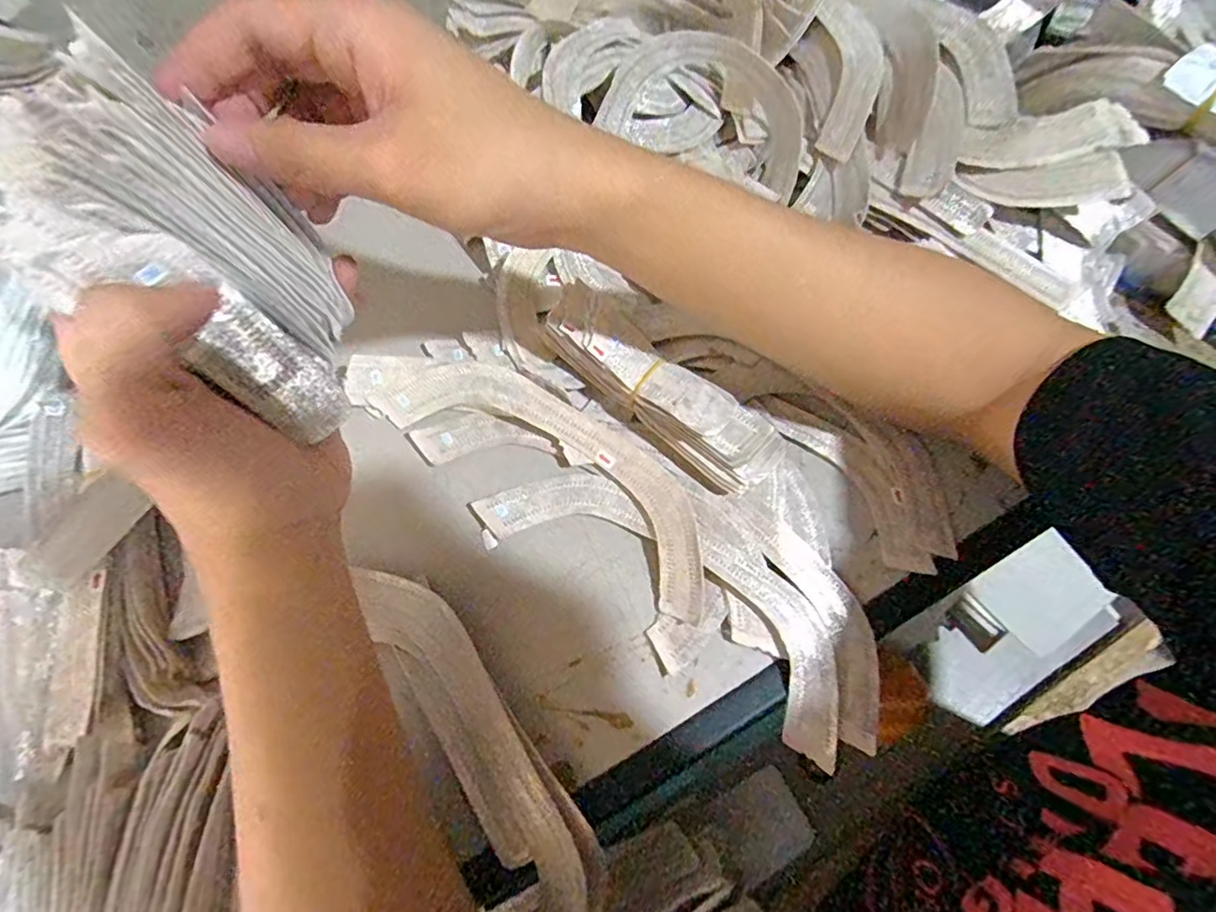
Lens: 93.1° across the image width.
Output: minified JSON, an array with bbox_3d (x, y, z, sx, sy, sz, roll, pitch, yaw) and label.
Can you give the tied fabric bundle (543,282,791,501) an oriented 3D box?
[{"bbox_3d":[0.028,-0.036,0.322,0.145,0.043,0.041,37,73,16],"label":"tied fabric bundle"}]

